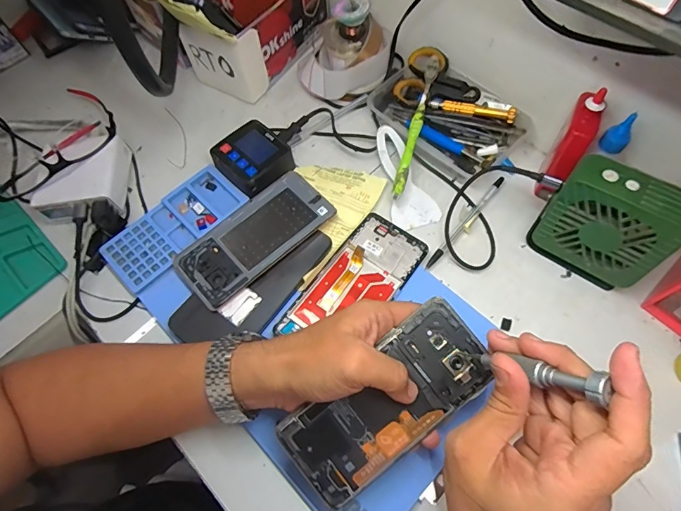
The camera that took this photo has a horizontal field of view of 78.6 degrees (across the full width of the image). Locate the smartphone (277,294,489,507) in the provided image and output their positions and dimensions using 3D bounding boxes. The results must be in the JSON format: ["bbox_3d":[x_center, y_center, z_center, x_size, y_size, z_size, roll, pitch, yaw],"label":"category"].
[{"bbox_3d":[0.036,0.108,0.309,0.159,0.004,0.073,-39,85,-5],"label":"smartphone"}]

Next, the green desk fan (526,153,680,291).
[{"bbox_3d":[0.235,-0.026,0.373,0.097,0.114,0.042,33,70,18],"label":"green desk fan"}]

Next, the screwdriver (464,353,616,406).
[{"bbox_3d":[0.115,0.071,0.262,0.013,0.113,0.017,-36,95,-16],"label":"screwdriver"}]

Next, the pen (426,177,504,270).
[{"bbox_3d":[0.134,-0.037,0.441,0.008,0.008,0.139,37,71,19],"label":"pen"}]

